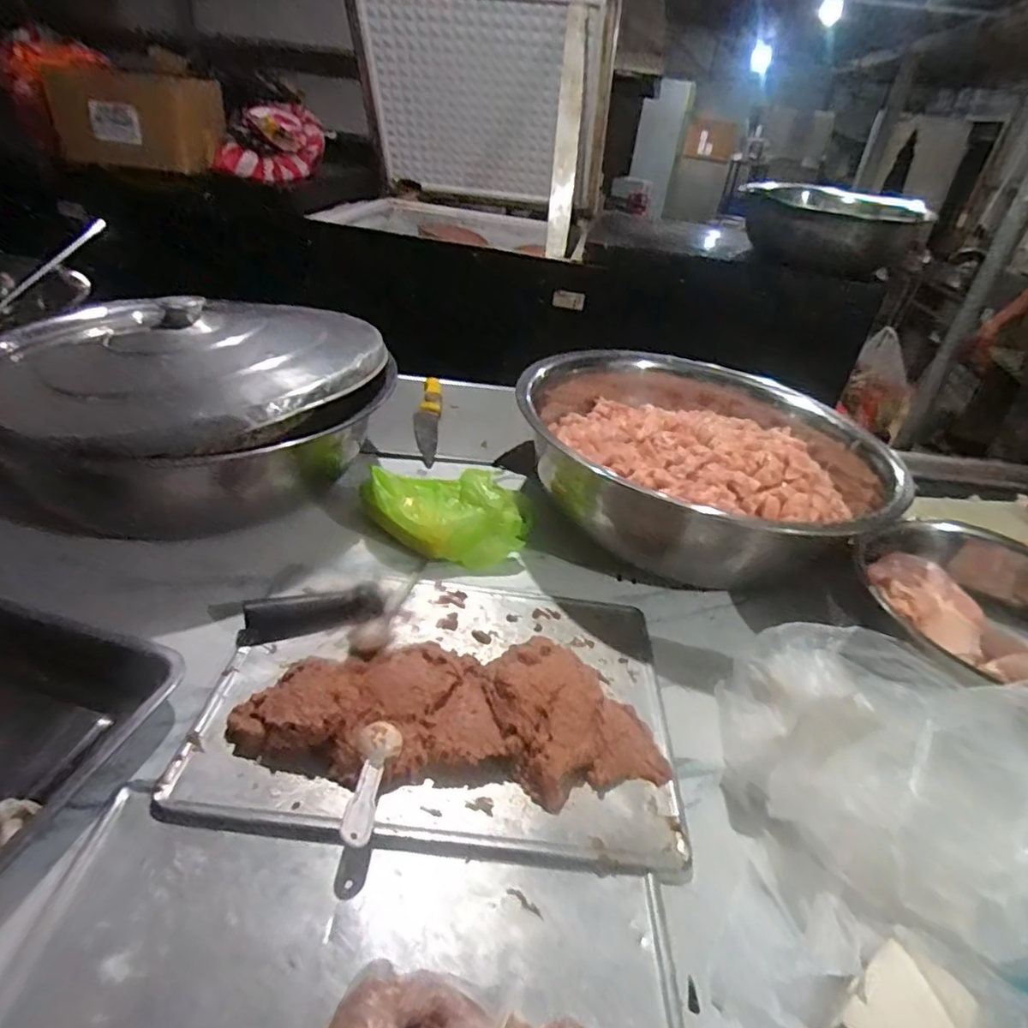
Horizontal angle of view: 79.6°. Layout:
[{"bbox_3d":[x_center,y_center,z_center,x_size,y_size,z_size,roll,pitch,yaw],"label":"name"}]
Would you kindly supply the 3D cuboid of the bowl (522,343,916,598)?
[{"bbox_3d":[0.278,-0.116,0.993,0.524,0.168,0.543,7,32,-4],"label":"bowl"}]

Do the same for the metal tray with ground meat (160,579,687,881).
[{"bbox_3d":[-0.067,0.168,0.642,0.453,0.078,0.341,8,32,-2],"label":"metal tray with ground meat"}]

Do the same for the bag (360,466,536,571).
[{"bbox_3d":[-0.090,-0.008,0.851,0.219,0.080,0.123,13,33,7],"label":"bag"}]

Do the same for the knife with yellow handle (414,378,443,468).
[{"bbox_3d":[-0.159,-0.183,1.147,0.047,0.028,0.296,4,32,-8],"label":"knife with yellow handle"}]

